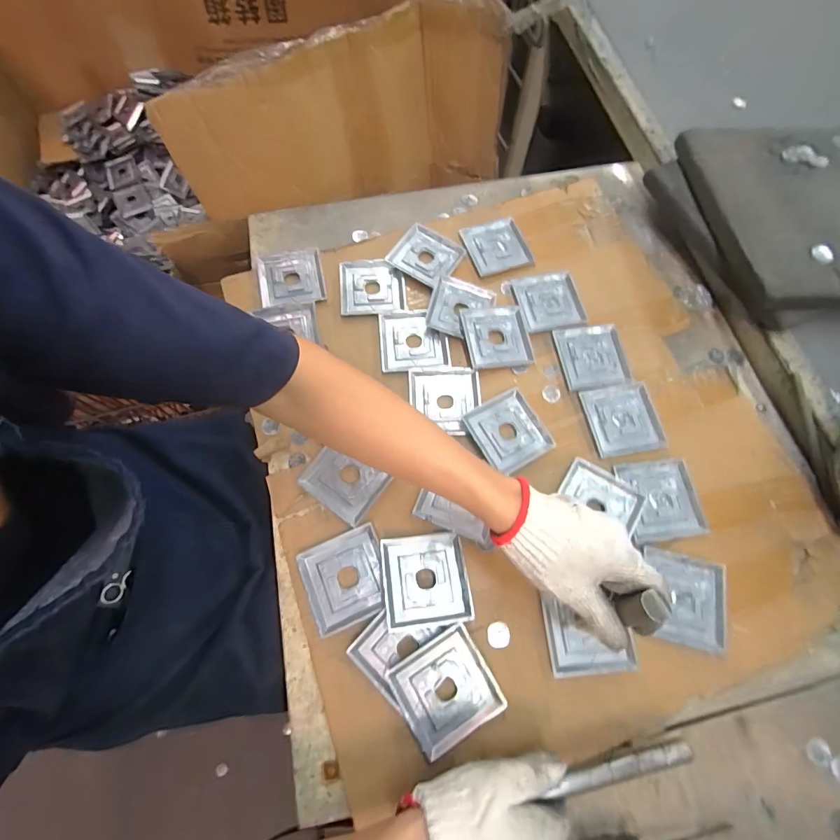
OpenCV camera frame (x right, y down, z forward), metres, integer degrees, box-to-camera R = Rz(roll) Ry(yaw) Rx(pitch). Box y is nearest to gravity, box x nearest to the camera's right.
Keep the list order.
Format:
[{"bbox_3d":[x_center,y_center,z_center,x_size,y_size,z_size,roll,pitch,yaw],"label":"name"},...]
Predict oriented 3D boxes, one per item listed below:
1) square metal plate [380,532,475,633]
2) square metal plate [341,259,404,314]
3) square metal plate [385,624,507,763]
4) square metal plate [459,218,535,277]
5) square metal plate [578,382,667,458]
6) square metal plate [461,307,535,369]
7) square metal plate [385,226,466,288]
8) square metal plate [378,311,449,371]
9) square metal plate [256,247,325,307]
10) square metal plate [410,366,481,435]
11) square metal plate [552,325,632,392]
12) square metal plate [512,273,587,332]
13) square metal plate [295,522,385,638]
[{"bbox_3d":[0.006,0.170,0.417,0.089,0.019,0.089,-6,70,-4],"label":"square metal plate"},{"bbox_3d":[-0.069,-0.190,0.558,0.089,0.006,0.089,-5,70,-3],"label":"square metal plate"},{"bbox_3d":[0.026,0.267,0.385,0.092,0.008,0.087,-27,73,-11],"label":"square metal plate"},{"bbox_3d":[0.113,-0.260,0.587,0.084,0.010,0.095,-13,71,-6],"label":"square metal plate"},{"bbox_3d":[0.263,-0.001,0.502,0.091,0.004,0.090,-8,70,-5],"label":"square metal plate"},{"bbox_3d":[0.104,-0.113,0.533,0.085,0.013,0.090,-9,70,-5],"label":"square metal plate"},{"bbox_3d":[0.010,-0.243,0.576,0.090,0.011,0.086,32,72,10],"label":"square metal plate"},{"bbox_3d":[-0.009,-0.106,0.533,0.089,0.012,0.089,-5,70,-4],"label":"square metal plate"},{"bbox_3d":[-0.188,-0.203,0.565,0.094,0.012,0.094,-11,70,-6],"label":"square metal plate"},{"bbox_3d":[0.032,-0.025,0.501,0.090,0.009,0.091,-1,70,-2],"label":"square metal plate"},{"bbox_3d":[0.234,-0.087,0.532,0.086,0.004,0.090,-8,70,-5],"label":"square metal plate"},{"bbox_3d":[0.185,-0.170,0.558,0.086,0.004,0.086,-12,70,-6],"label":"square metal plate"},{"bbox_3d":[-0.080,0.173,0.425,0.089,0.008,0.089,-22,72,-9],"label":"square metal plate"}]

